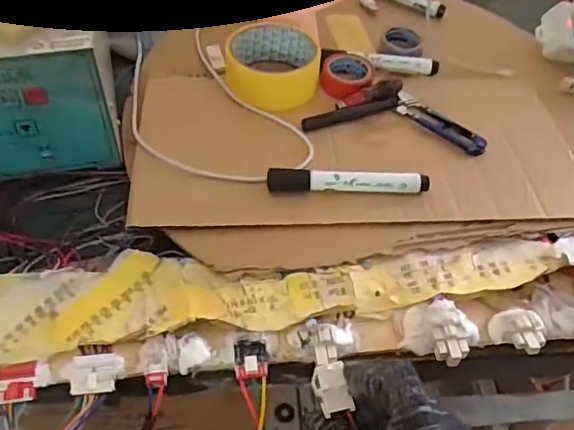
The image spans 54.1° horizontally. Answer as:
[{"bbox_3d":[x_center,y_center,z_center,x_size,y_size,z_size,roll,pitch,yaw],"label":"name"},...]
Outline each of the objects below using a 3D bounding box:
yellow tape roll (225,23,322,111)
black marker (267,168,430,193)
[{"bbox_3d":[-0.012,-0.147,0.541,0.088,0.039,0.088,2,50,-2],"label":"yellow tape roll"},{"bbox_3d":[0.049,-0.025,0.457,0.129,0.021,0.014,1,50,-3],"label":"black marker"}]

